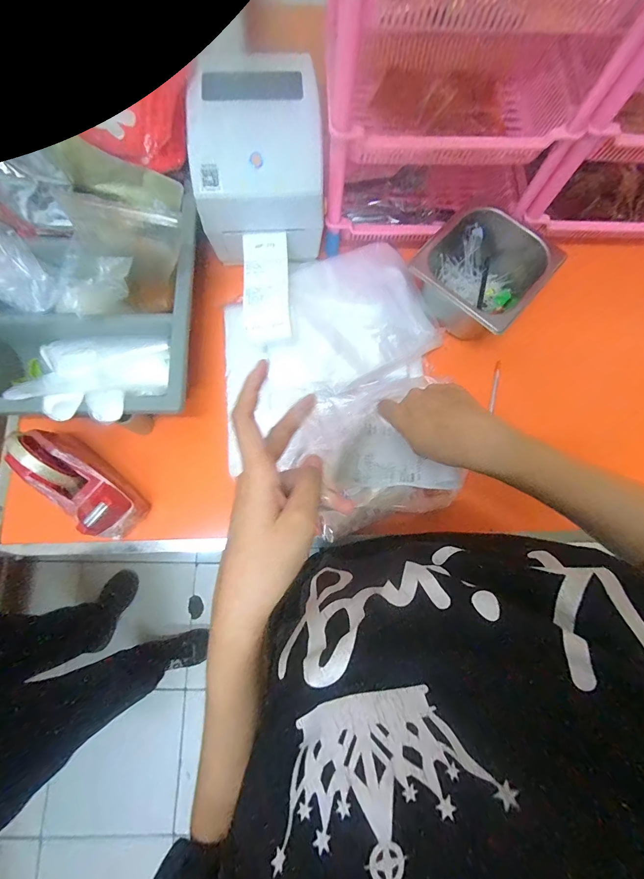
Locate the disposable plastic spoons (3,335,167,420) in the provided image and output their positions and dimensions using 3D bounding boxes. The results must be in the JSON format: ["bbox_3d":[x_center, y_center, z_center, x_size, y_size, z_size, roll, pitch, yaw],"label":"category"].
[{"bbox_3d":[-0.307,-0.076,0.492,0.215,0.065,0.128,-6,77,-3],"label":"disposable plastic spoons"}]

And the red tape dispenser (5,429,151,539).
[{"bbox_3d":[-0.306,0.052,0.468,0.160,0.100,0.071,40,78,7],"label":"red tape dispenser"}]

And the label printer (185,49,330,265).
[{"bbox_3d":[-0.087,-0.378,0.523,0.175,0.144,0.199,-8,77,-4],"label":"label printer"}]

